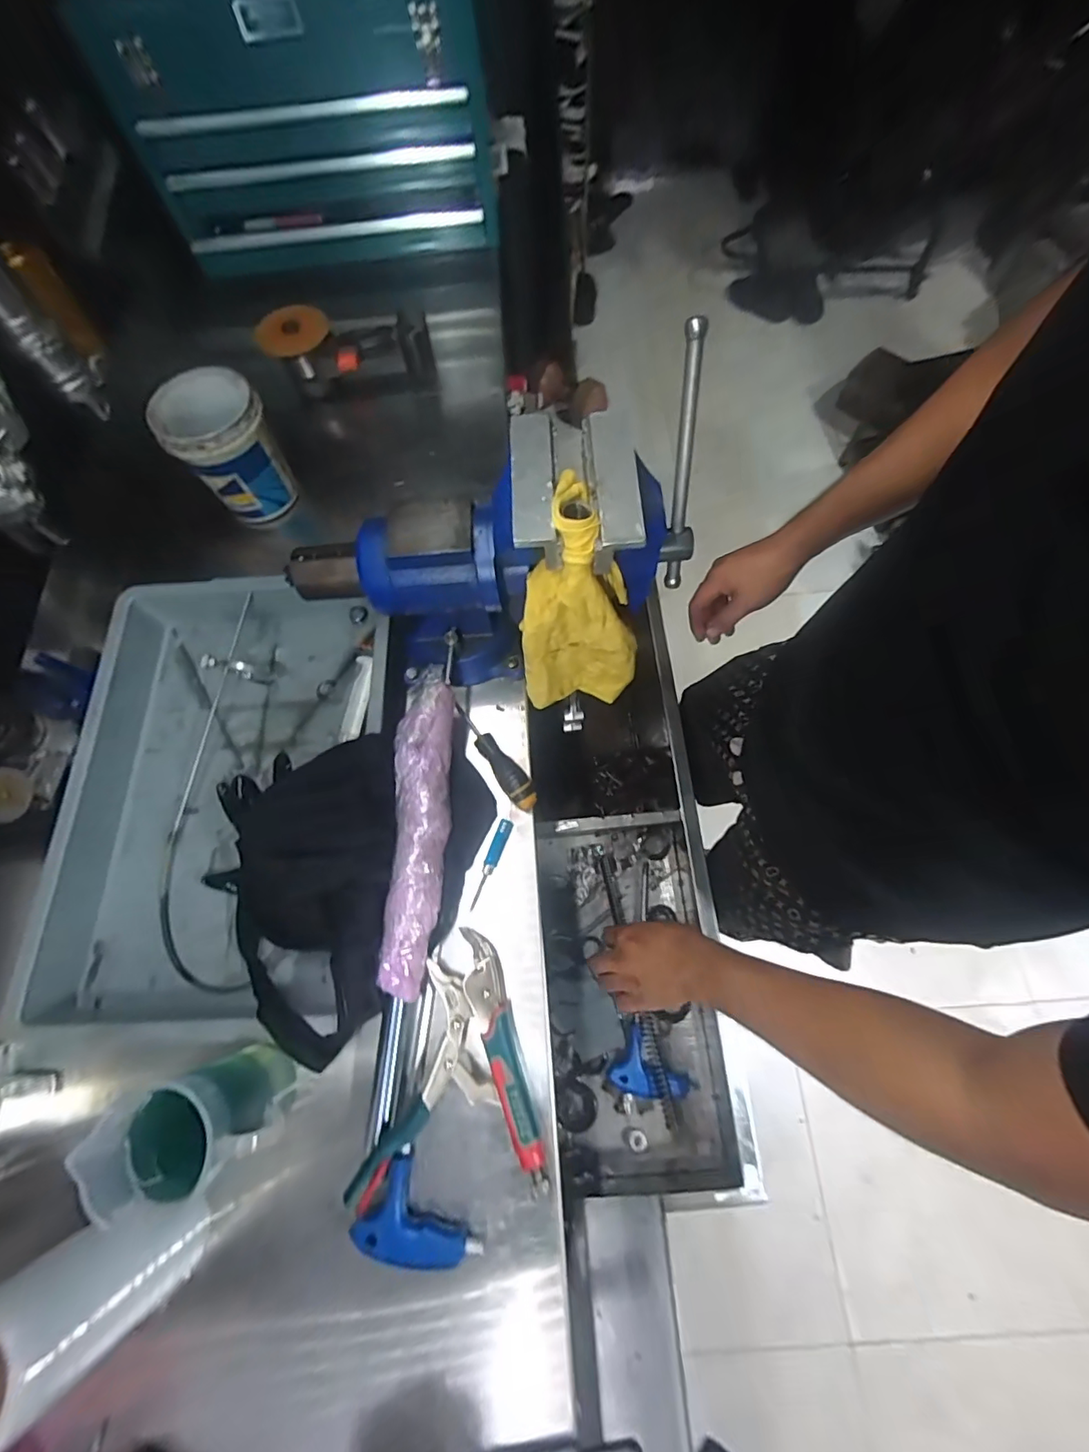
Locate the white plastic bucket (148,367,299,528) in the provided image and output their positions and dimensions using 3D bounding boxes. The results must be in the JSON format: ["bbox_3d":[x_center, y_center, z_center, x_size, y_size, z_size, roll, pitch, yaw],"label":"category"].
[{"bbox_3d":[-0.400,-0.353,0.676,0.116,0.159,0.114,-1,71,2],"label":"white plastic bucket"}]

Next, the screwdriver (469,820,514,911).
[{"bbox_3d":[-0.058,0.146,0.550,0.015,0.008,0.097,20,73,9],"label":"screwdriver"}]

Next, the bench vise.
[{"bbox_3d":[-0.049,-0.156,0.524,0.394,0.235,0.156,-11,71,-2],"label":"bench vise"}]

